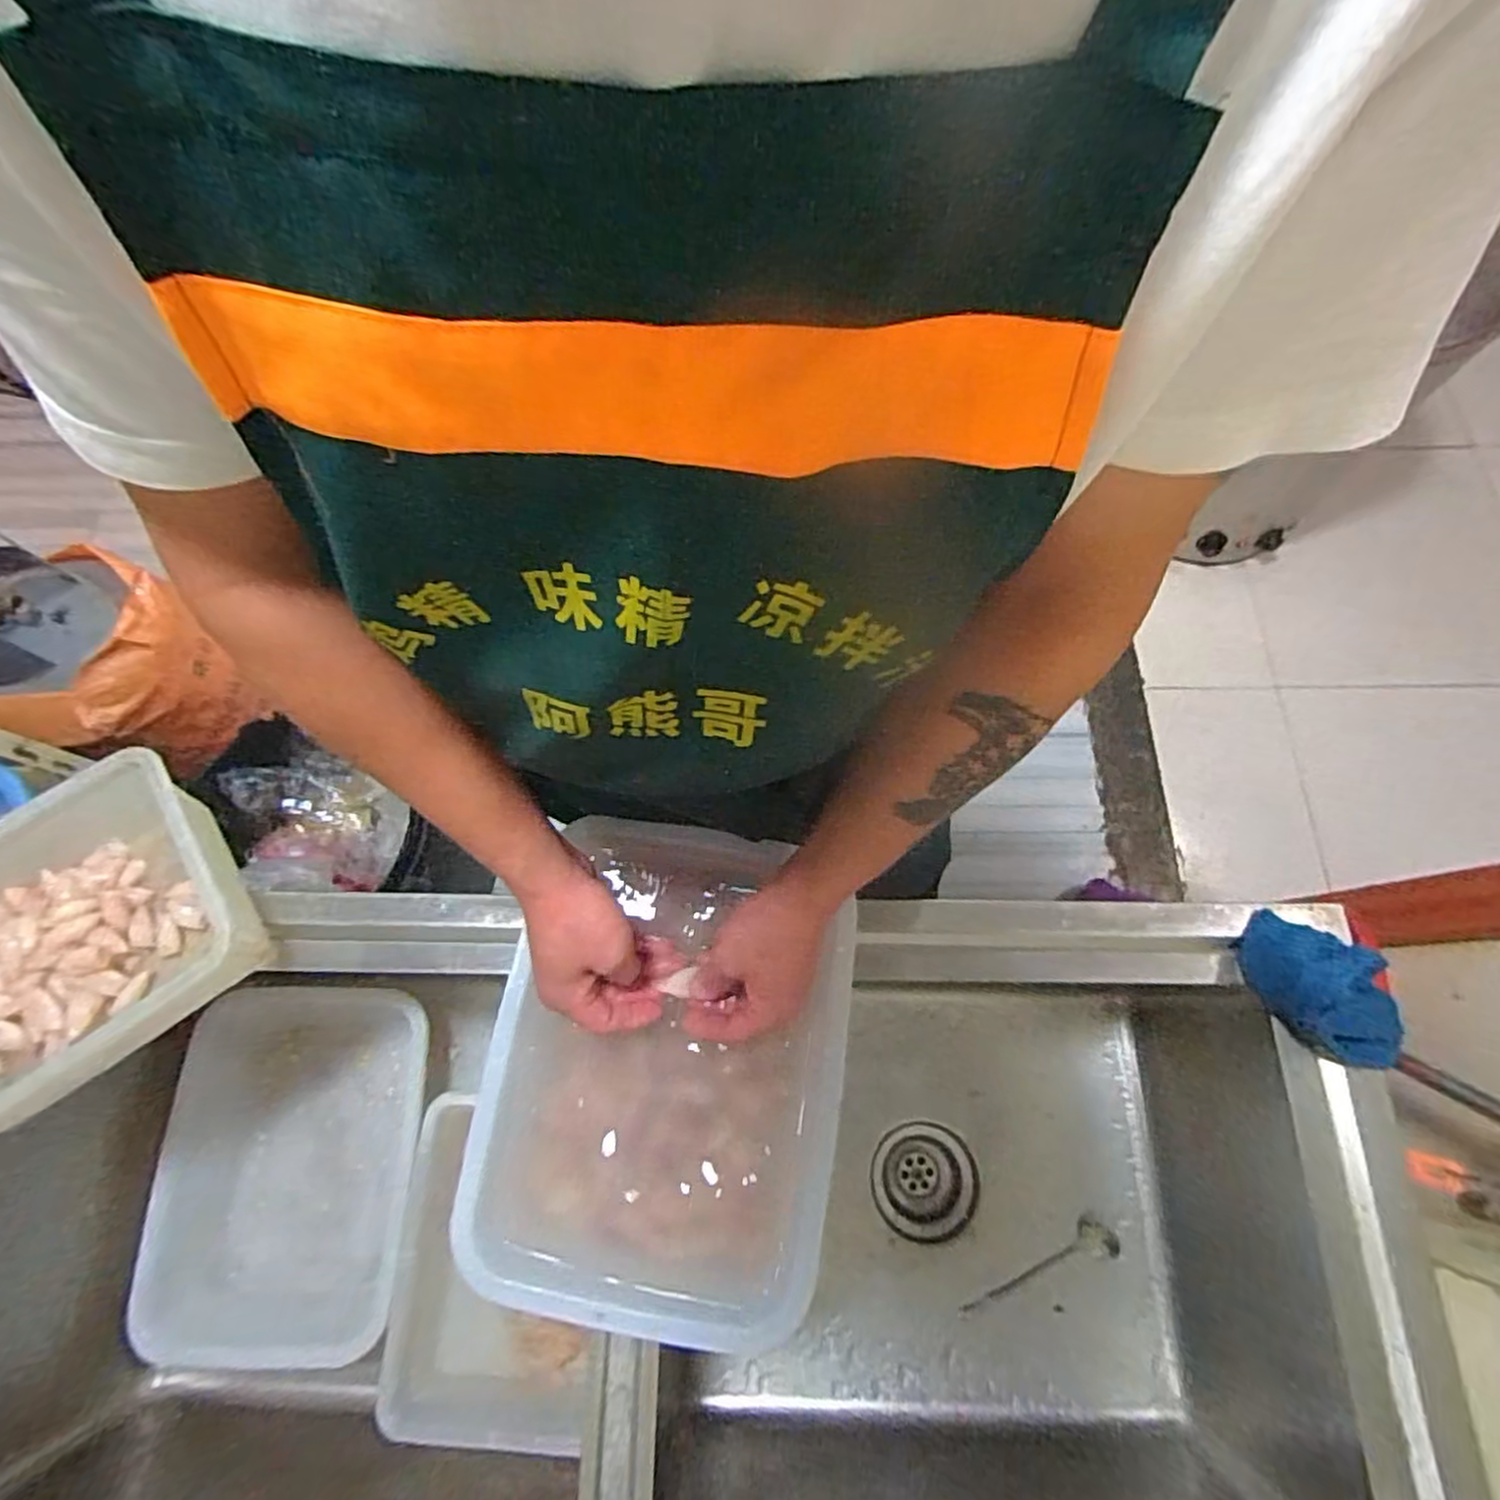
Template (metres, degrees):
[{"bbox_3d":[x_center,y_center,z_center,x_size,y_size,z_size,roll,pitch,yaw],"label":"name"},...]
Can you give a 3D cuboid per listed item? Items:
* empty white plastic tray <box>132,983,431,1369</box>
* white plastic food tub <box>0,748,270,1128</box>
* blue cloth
[{"bbox_3d":[-0.462,0.428,0.743,0.247,0.097,0.342,0,71,2],"label":"empty white plastic tray"},{"bbox_3d":[-0.552,0.152,0.572,0.266,0.095,0.213,-37,74,-10],"label":"white plastic food tub"},{"bbox_3d":[0.465,0.191,0.582,0.121,0.043,0.092,35,76,13],"label":"blue cloth"}]

